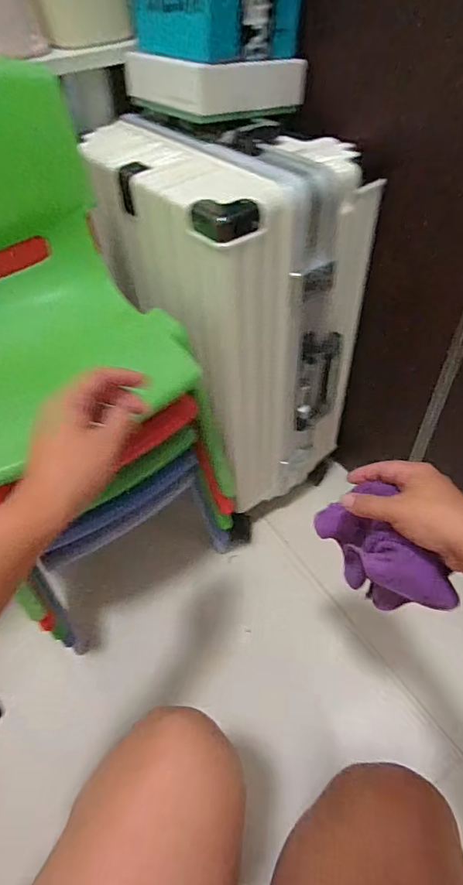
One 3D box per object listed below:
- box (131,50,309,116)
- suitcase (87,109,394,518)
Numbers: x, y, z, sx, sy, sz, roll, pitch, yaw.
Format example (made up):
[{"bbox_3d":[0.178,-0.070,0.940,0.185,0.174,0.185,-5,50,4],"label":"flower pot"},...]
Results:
[{"bbox_3d":[-0.022,-0.505,0.637,0.189,0.058,0.179,-28,54,-20],"label":"box"},{"bbox_3d":[0.015,-0.196,0.802,0.286,0.552,0.368,-31,55,-22],"label":"suitcase"}]

